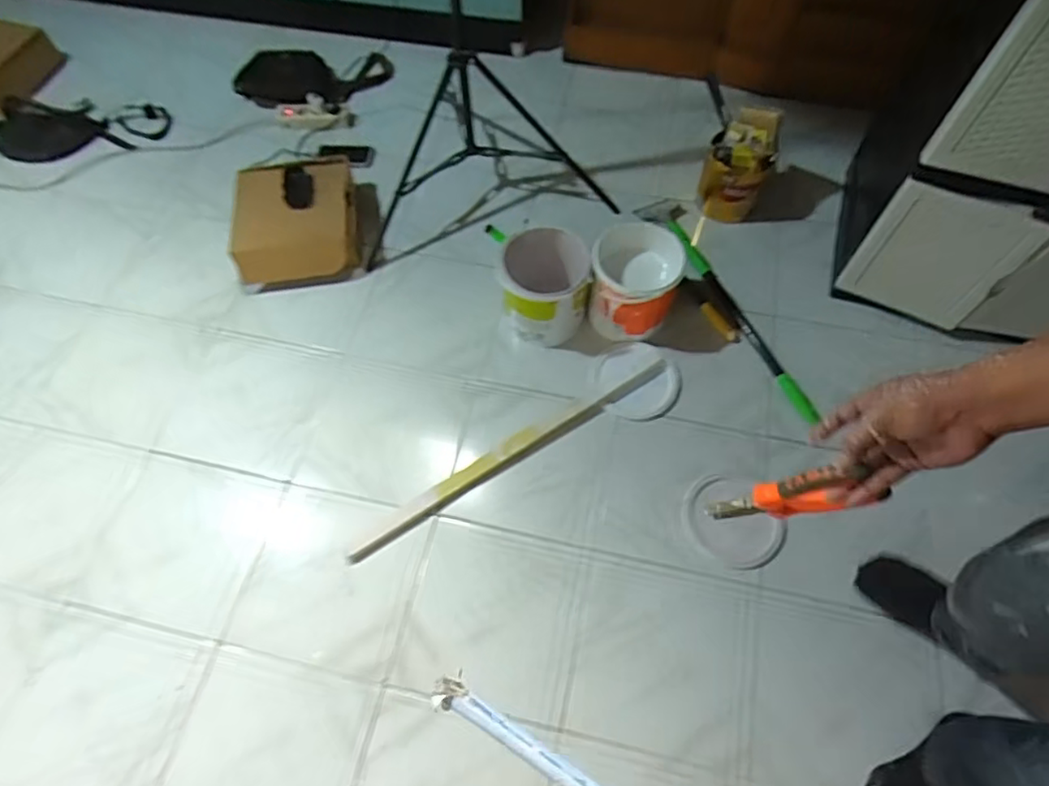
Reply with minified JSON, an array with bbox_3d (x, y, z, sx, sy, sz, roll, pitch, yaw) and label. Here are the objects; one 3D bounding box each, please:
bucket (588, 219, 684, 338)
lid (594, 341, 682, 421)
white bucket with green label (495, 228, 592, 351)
[{"bbox_3d":[0.233,-0.237,1.318,0.171,0.188,0.208,20,64,11],"label":"bucket"},{"bbox_3d":[0.233,-0.032,1.301,0.170,0.010,0.182,-1,62,2],"label":"lid"},{"bbox_3d":[0.045,-0.215,1.293,0.188,0.173,0.162,-1,62,0],"label":"white bucket with green label"}]

